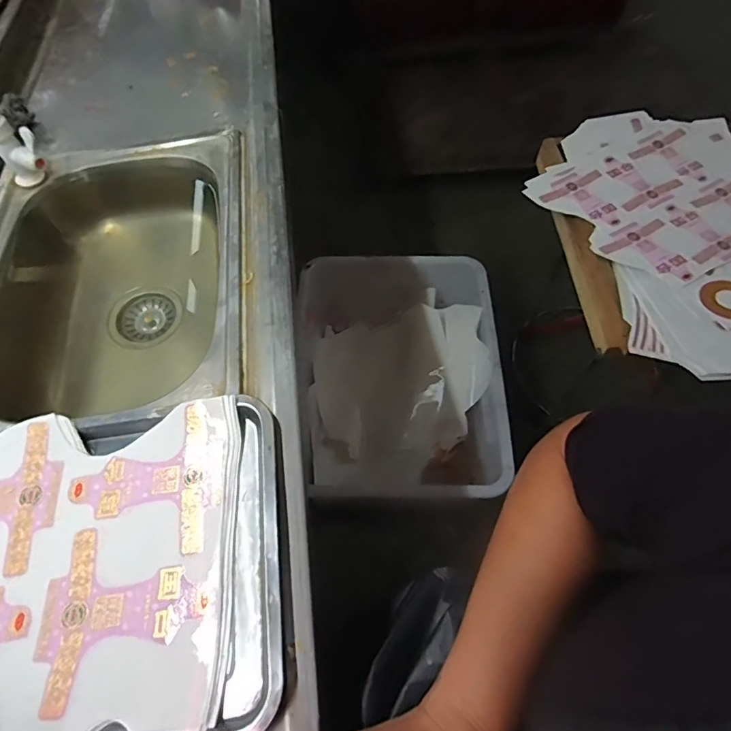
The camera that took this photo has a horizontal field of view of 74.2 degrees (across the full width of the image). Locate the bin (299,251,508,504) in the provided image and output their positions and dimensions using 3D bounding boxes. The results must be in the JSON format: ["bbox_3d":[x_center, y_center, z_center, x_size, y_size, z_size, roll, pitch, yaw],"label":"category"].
[{"bbox_3d":[0.071,0.040,1.087,0.400,0.226,0.525,2,58,0],"label":"bin"}]

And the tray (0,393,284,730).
[{"bbox_3d":[-0.261,0.175,0.411,0.371,0.020,0.277,-7,62,-1],"label":"tray"}]

